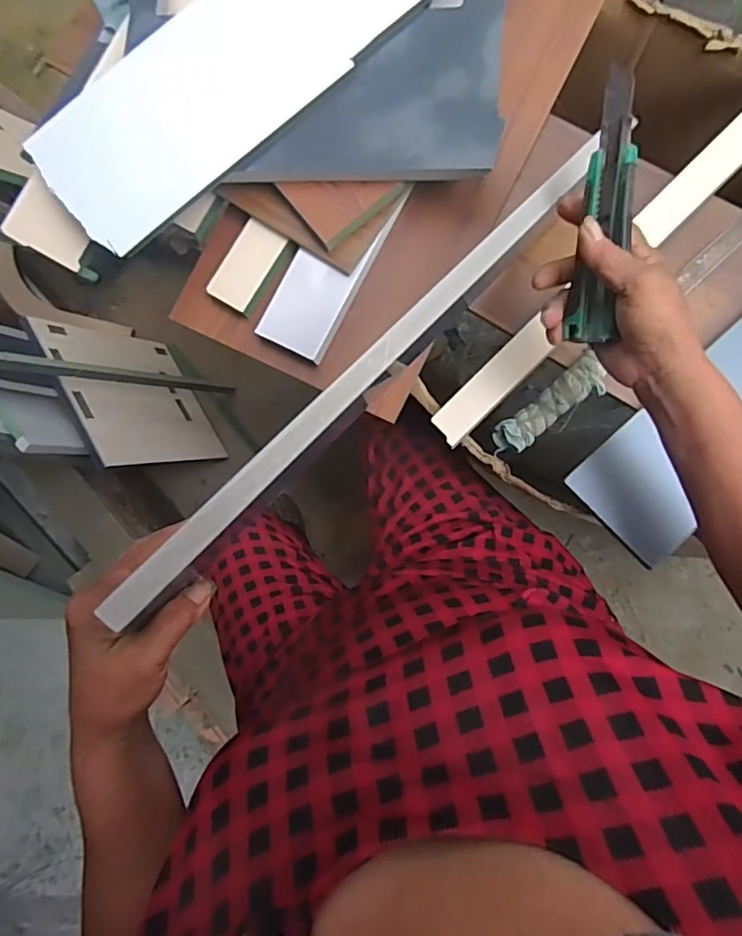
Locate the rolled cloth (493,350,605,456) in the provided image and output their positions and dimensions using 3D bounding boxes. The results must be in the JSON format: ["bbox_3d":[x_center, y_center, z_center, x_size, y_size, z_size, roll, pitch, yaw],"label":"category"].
[{"bbox_3d":[0.167,-0.057,0.504,0.116,0.026,0.034,-40,83,0],"label":"rolled cloth"}]

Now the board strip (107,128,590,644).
[{"bbox_3d":[0.017,-0.079,0.343,0.021,0.008,0.444,41,71,7],"label":"board strip"}]

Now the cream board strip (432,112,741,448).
[{"bbox_3d":[0.235,-0.199,0.500,0.472,0.011,0.034,-44,95,2],"label":"cream board strip"}]

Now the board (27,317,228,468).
[{"bbox_3d":[-0.421,-0.134,0.990,0.019,0.308,0.276,-31,83,19],"label":"board"}]

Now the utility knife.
[{"bbox_3d":[0.159,-0.171,0.367,0.026,0.021,0.169,3,106,5],"label":"utility knife"}]

